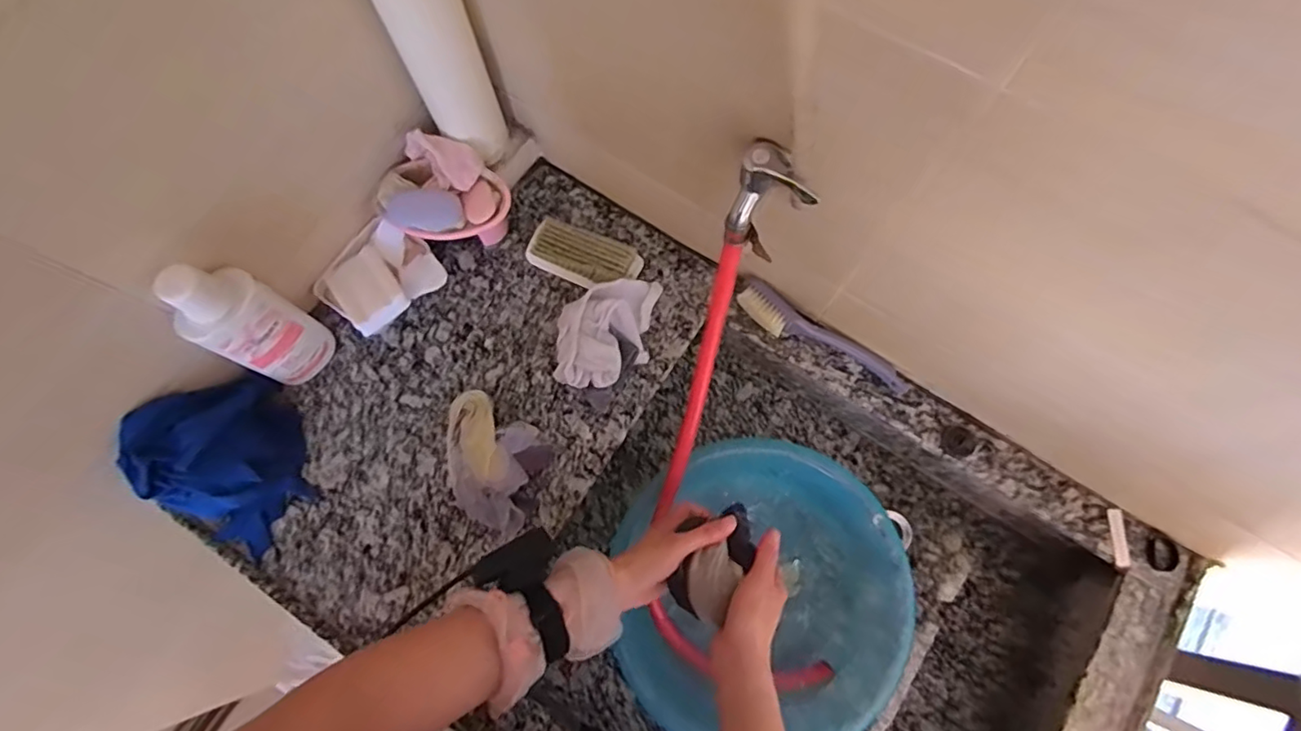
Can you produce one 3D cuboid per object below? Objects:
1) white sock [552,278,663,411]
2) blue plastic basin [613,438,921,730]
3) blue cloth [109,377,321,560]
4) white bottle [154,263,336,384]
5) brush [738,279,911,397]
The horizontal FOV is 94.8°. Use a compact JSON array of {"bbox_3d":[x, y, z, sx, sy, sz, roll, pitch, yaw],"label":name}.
[{"bbox_3d":[-0.054,-0.033,0.693,0.101,0.061,0.146,10,75,4],"label":"white sock"},{"bbox_3d":[0.133,0.288,0.760,0.382,0.172,0.350,0,74,1],"label":"blue plastic basin"},{"bbox_3d":[-0.445,0.099,0.624,0.123,0.118,0.161,-33,76,-7],"label":"blue cloth"},{"bbox_3d":[-0.400,-0.038,0.613,0.043,0.213,0.077,35,78,11],"label":"white bottle"},{"bbox_3d":[0.203,-0.028,0.707,0.219,0.038,0.037,31,77,10],"label":"brush"}]

